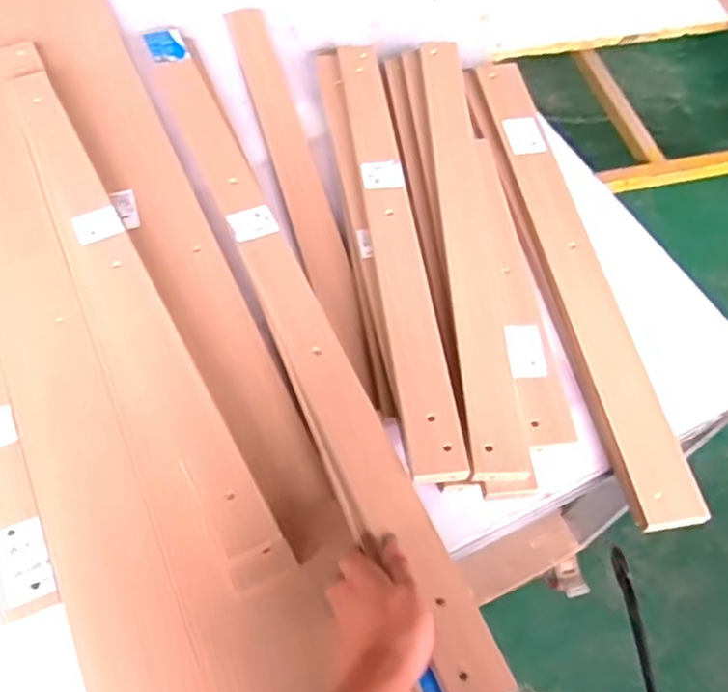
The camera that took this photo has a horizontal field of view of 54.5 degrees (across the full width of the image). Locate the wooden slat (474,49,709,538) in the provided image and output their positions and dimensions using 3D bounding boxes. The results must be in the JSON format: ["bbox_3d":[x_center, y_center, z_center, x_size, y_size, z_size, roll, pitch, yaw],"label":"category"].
[{"bbox_3d":[0.229,-0.102,0.791,0.064,0.026,0.617,-8,59,-6],"label":"wooden slat"}]

